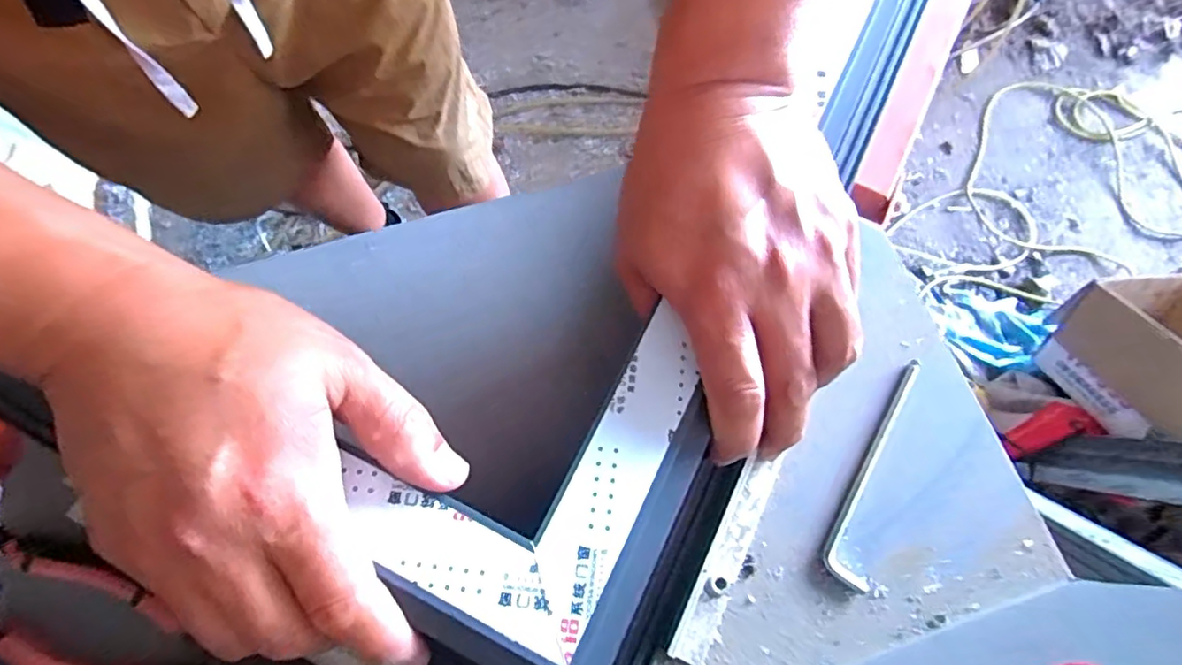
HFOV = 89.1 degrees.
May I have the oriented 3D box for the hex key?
[{"bbox_3d":[0.149,0.069,0.316,0.023,0.004,0.124,21,72,6],"label":"hex key"}]

